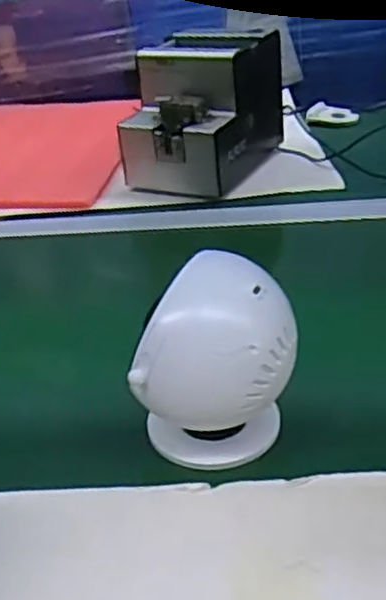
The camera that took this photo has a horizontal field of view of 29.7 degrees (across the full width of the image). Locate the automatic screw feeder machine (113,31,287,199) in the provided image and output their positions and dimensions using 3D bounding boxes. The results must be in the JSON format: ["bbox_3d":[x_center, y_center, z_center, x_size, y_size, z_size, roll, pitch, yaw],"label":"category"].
[{"bbox_3d":[0.013,-0.220,0.855,0.124,0.147,0.185,11,35,25],"label":"automatic screw feeder machine"}]

